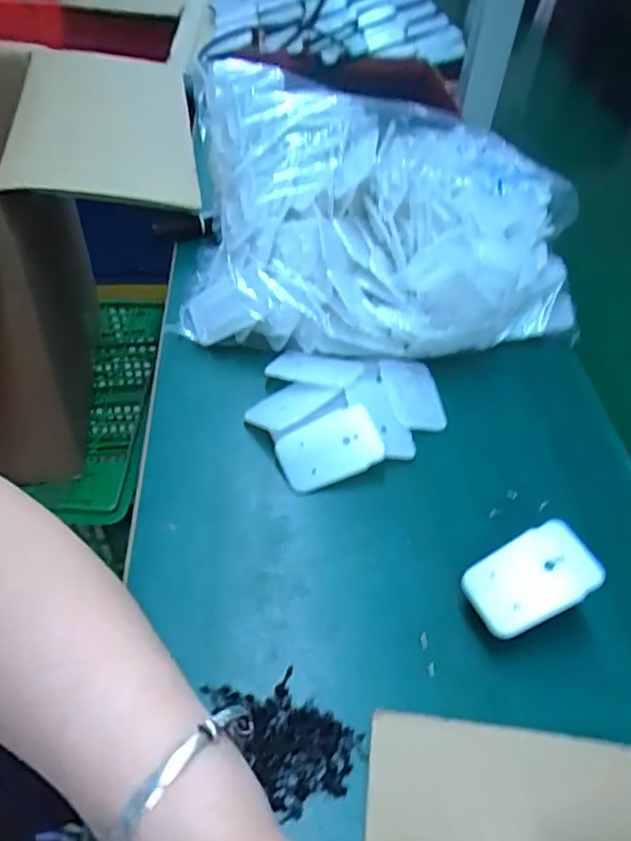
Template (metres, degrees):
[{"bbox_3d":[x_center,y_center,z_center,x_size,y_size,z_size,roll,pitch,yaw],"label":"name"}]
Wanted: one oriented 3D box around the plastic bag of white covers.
[{"bbox_3d":[0.059,-0.175,0.523,0.339,0.131,0.245,3,49,-1],"label":"plastic bag of white covers"}]

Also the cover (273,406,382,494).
[{"bbox_3d":[0.010,0.020,0.414,0.069,0.004,0.045,-23,75,-3],"label":"cover"}]

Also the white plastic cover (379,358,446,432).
[{"bbox_3d":[0.076,-0.020,0.463,0.045,0.006,0.067,3,51,-17],"label":"white plastic cover"}]

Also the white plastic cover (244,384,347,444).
[{"bbox_3d":[-0.015,-0.010,0.440,0.065,0.010,0.046,-28,42,-15],"label":"white plastic cover"}]

